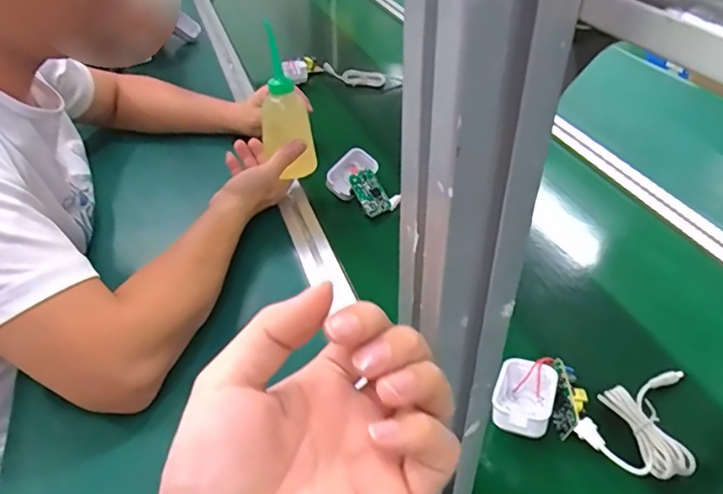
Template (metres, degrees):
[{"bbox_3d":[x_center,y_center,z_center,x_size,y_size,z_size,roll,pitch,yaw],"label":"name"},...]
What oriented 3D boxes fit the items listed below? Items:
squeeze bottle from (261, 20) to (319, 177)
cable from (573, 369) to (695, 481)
[{"bbox_3d":[-0.094,-0.168,0.643,0.055,0.177,0.044,-28,28,-30],"label":"squeeze bottle"},{"bbox_3d":[0.239,0.139,0.433,0.132,0.024,0.078,-33,57,-33],"label":"cable"}]

